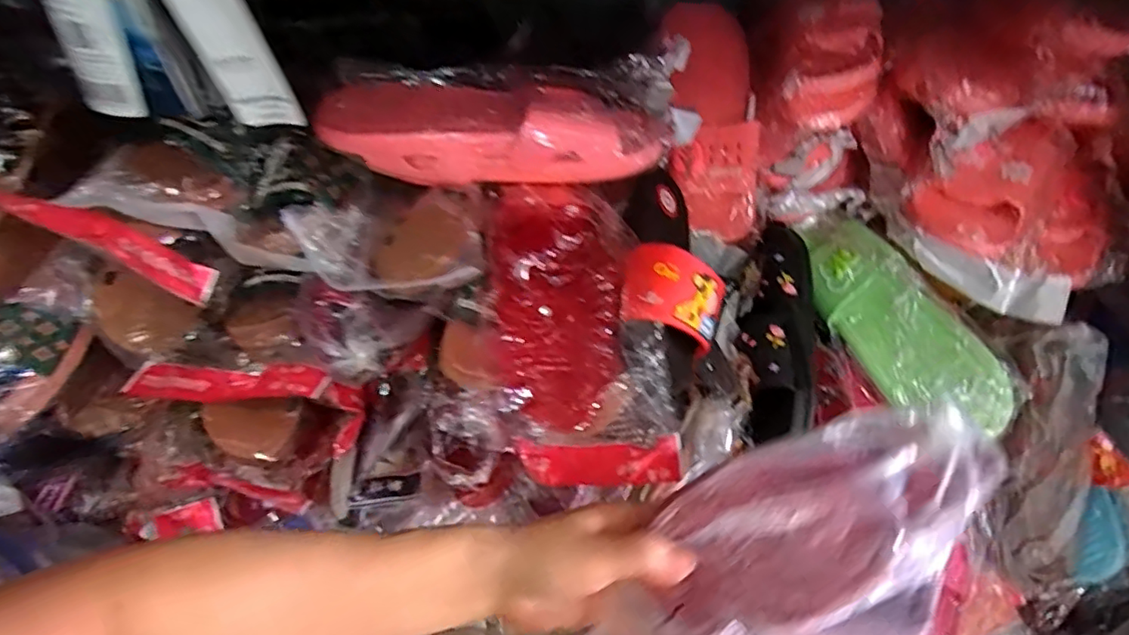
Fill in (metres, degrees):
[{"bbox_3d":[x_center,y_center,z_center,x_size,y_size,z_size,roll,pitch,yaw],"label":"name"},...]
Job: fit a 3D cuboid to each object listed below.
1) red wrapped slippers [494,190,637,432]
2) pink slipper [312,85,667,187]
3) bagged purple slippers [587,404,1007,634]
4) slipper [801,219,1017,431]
[{"bbox_3d":[-0.004,-0.020,0.481,0.120,0.055,0.233,-5,62,1],"label":"red wrapped slippers"},{"bbox_3d":[-0.067,-0.176,0.542,0.309,0.078,0.095,-4,48,2],"label":"pink slipper"},{"bbox_3d":[0.134,0.145,0.331,0.279,0.065,0.133,-37,55,-25],"label":"bagged purple slippers"},{"bbox_3d":[0.356,0.008,0.627,0.070,0.092,0.264,10,45,-47],"label":"slipper"}]

